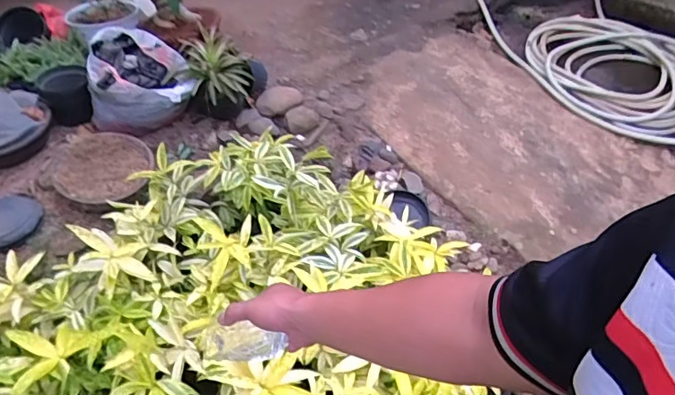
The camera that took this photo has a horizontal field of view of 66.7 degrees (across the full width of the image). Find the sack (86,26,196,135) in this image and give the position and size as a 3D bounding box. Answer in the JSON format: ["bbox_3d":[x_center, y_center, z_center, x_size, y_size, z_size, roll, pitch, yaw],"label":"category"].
[{"bbox_3d":[-0.688,-0.404,1.764,0.356,0.246,0.281,-9,42,-6],"label":"sack"}]

